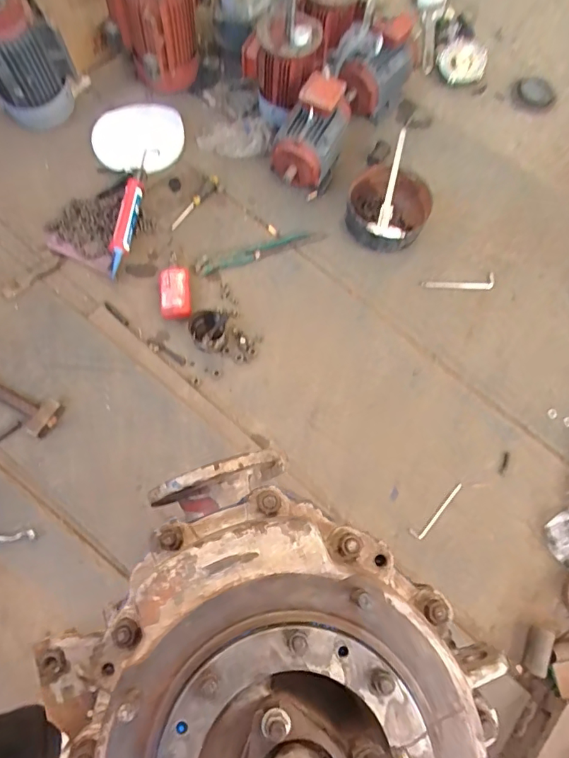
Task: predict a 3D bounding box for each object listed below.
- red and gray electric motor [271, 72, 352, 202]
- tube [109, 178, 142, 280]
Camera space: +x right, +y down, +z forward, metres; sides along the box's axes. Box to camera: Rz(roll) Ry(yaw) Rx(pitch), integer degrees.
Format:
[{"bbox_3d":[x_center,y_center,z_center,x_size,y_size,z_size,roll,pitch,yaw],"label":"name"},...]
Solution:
[{"bbox_3d":[0.069,-0.715,1.454,0.187,0.234,0.213,20,71,5],"label":"red and gray electric motor"},{"bbox_3d":[-0.459,-0.449,1.417,0.053,0.048,0.328,7,71,0],"label":"tube"}]

